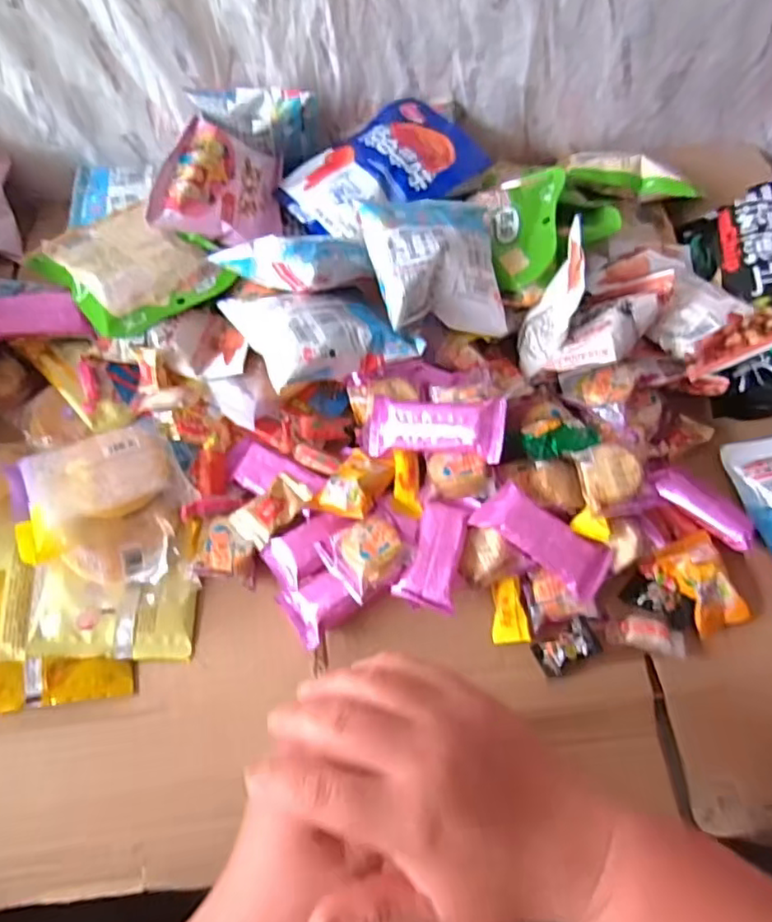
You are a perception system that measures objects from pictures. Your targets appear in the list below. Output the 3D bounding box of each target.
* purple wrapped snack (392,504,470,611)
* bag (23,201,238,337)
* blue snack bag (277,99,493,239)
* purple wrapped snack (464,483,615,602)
[{"bbox_3d":[0.033,0.066,0.440,0.039,0.021,0.075,9,60,9],"label":"purple wrapped snack"},{"bbox_3d":[-0.217,-0.166,0.538,0.154,0.045,0.121,39,69,23],"label":"bag"},{"bbox_3d":[0.002,-0.272,0.579,0.179,0.035,0.115,-38,64,-17],"label":"blue snack bag"},{"bbox_3d":[0.110,0.053,0.431,0.095,0.018,0.040,34,66,5],"label":"purple wrapped snack"}]

